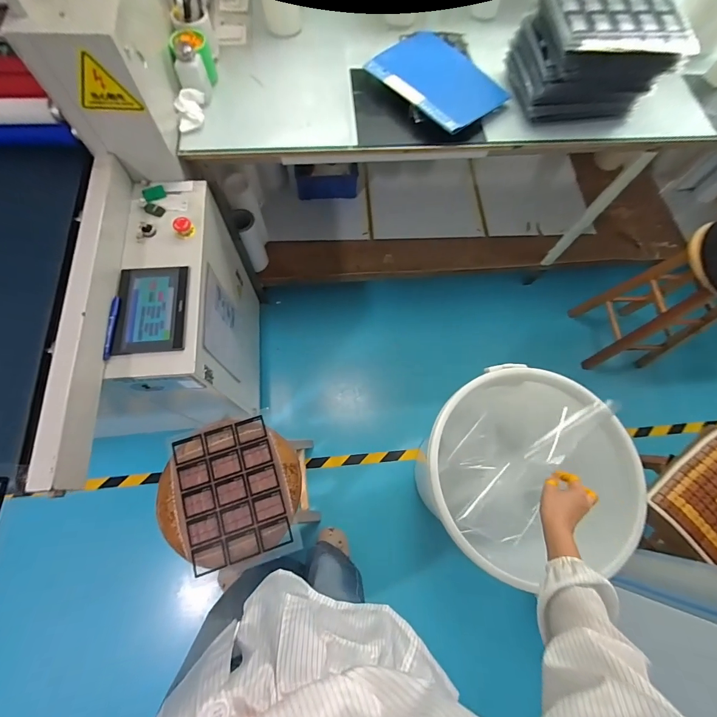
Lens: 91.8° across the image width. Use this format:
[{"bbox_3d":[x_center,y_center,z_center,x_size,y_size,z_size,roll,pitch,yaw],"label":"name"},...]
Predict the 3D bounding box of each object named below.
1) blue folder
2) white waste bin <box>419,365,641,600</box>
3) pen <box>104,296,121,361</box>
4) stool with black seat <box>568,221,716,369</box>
[{"bbox_3d":[0.204,-0.722,0.900,0.248,0.036,0.323,-42,76,-11],"label":"blue folder"},{"bbox_3d":[0.436,0.349,1.021,0.531,0.565,0.466,33,76,11],"label":"white waste bin"},{"bbox_3d":[-0.510,-0.067,0.720,0.015,0.015,0.142,-5,72,0],"label":"pen"},{"bbox_3d":[1.124,-0.191,1.244,0.341,0.669,0.309,-10,72,-2],"label":"stool with black seat"}]

